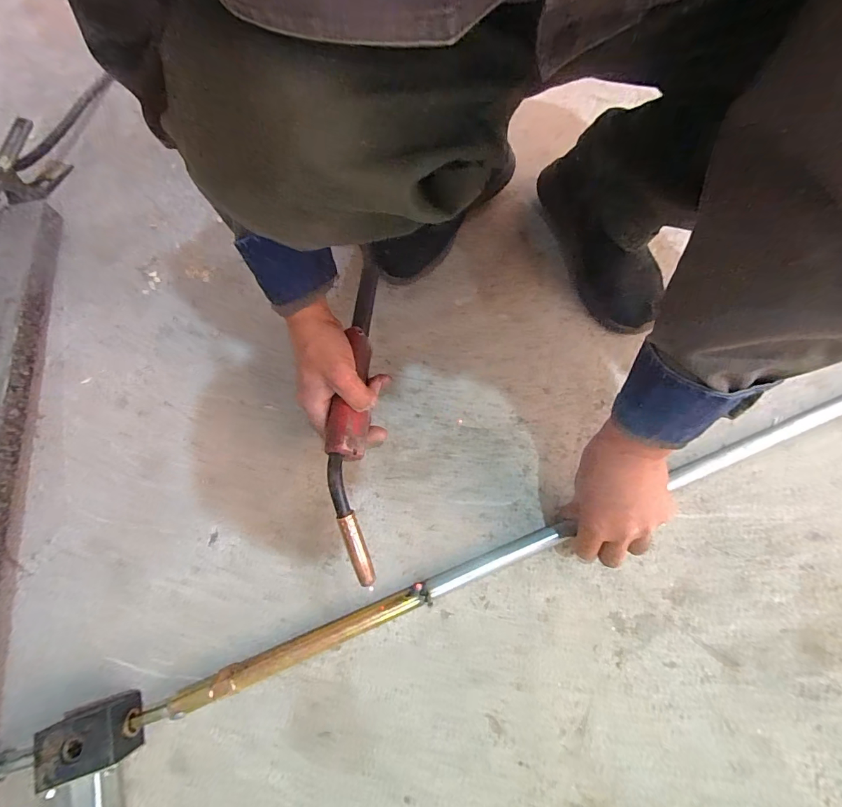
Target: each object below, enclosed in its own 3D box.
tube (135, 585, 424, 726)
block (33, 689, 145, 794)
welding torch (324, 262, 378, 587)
[{"bbox_3d":[-0.129,0.247,0.401,0.277,0.028,0.024,-21,71,-7],"label":"tube"},{"bbox_3d":[-0.300,0.301,0.368,0.074,0.047,0.053,-17,70,-6],"label":"block"},{"bbox_3d":[-0.071,-0.005,0.441,0.048,0.062,0.363,0,65,0],"label":"welding torch"}]

